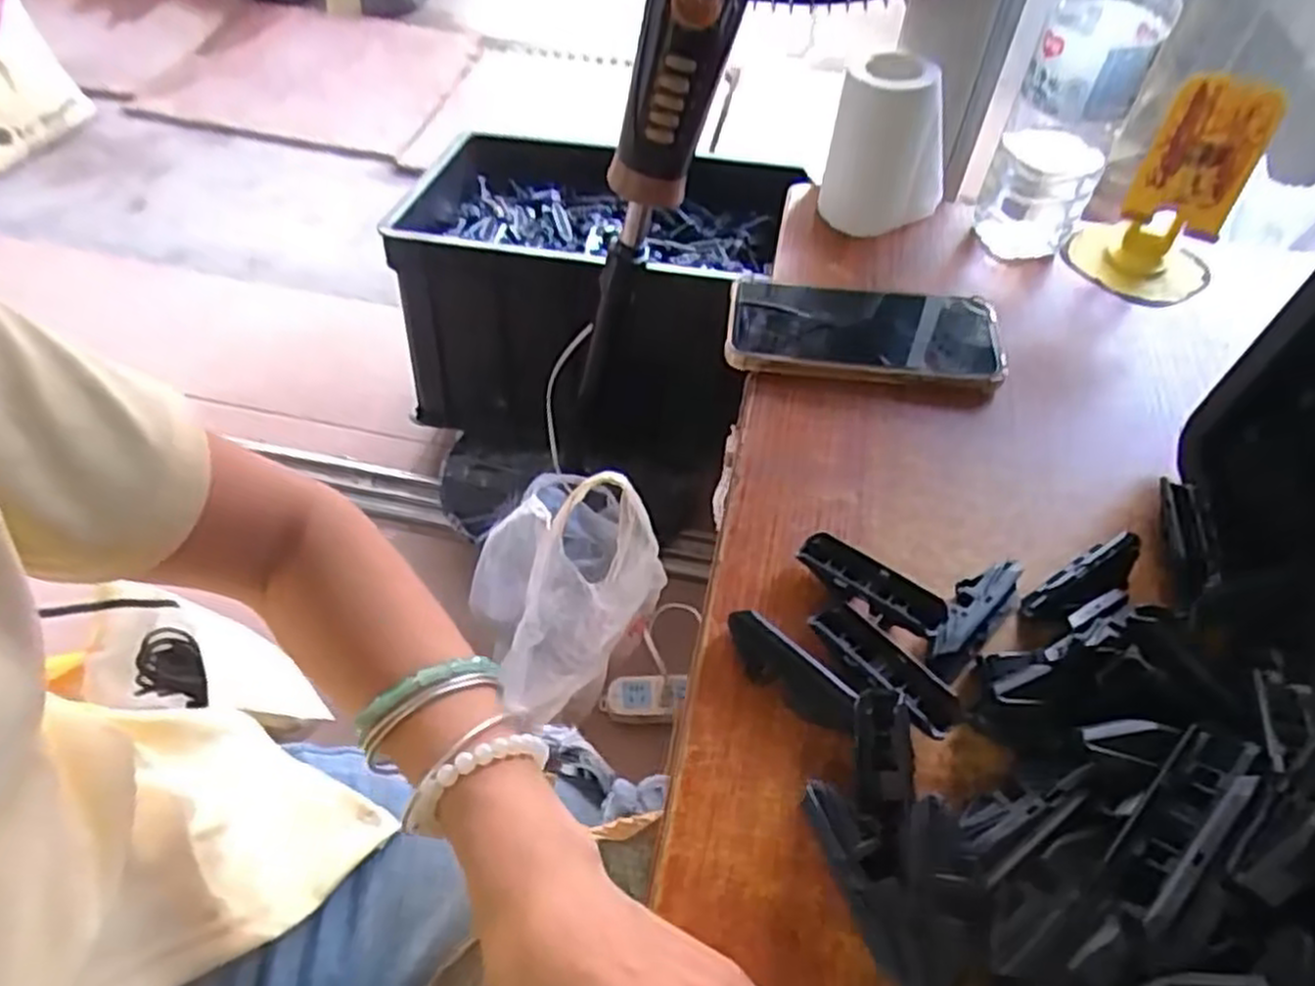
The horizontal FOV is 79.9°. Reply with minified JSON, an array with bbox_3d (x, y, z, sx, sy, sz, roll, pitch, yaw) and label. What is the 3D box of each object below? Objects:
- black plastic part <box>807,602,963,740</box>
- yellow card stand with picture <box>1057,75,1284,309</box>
[{"bbox_3d":[0.098,0.079,0.347,0.024,0.018,0.073,-29,57,-23],"label":"black plastic part"},{"bbox_3d":[0.352,-0.204,0.533,0.090,0.133,0.073,35,58,23],"label":"yellow card stand with picture"}]

